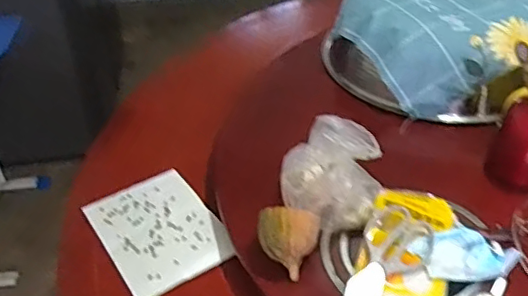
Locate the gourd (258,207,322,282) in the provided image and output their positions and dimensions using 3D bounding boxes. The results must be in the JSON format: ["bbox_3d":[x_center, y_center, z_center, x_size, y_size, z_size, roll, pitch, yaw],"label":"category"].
[{"bbox_3d":[0.037,0.133,0.819,0.087,0.091,0.081,1,39,3],"label":"gourd"}]

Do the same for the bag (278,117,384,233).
[{"bbox_3d":[0.104,0.045,0.860,0.145,0.135,0.127,4,40,7],"label":"bag"}]

